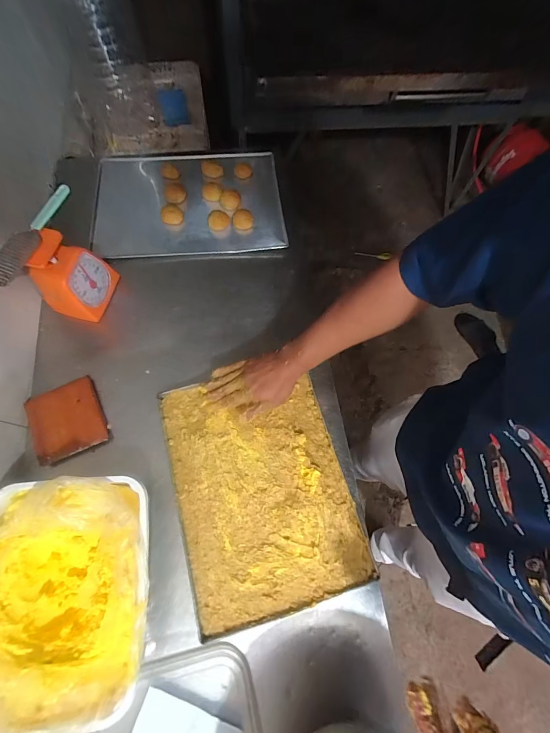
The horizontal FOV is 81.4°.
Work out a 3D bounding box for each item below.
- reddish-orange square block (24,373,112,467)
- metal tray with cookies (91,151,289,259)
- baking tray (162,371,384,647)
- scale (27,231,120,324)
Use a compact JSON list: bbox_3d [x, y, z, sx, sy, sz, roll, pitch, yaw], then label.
[{"bbox_3d":[-0.399,0.102,0.610,0.127,0.016,0.143,-24,70,-16],"label":"reddish-orange square block"},{"bbox_3d":[-0.221,-0.424,0.825,0.465,0.047,0.351,-7,67,-2],"label":"metal tray with cookies"},{"bbox_3d":[-0.027,0.205,0.572,0.291,0.024,0.400,-16,70,-4],"label":"baking tray"},{"bbox_3d":[-0.426,-0.189,0.649,0.111,0.163,0.118,12,70,6],"label":"scale"}]

